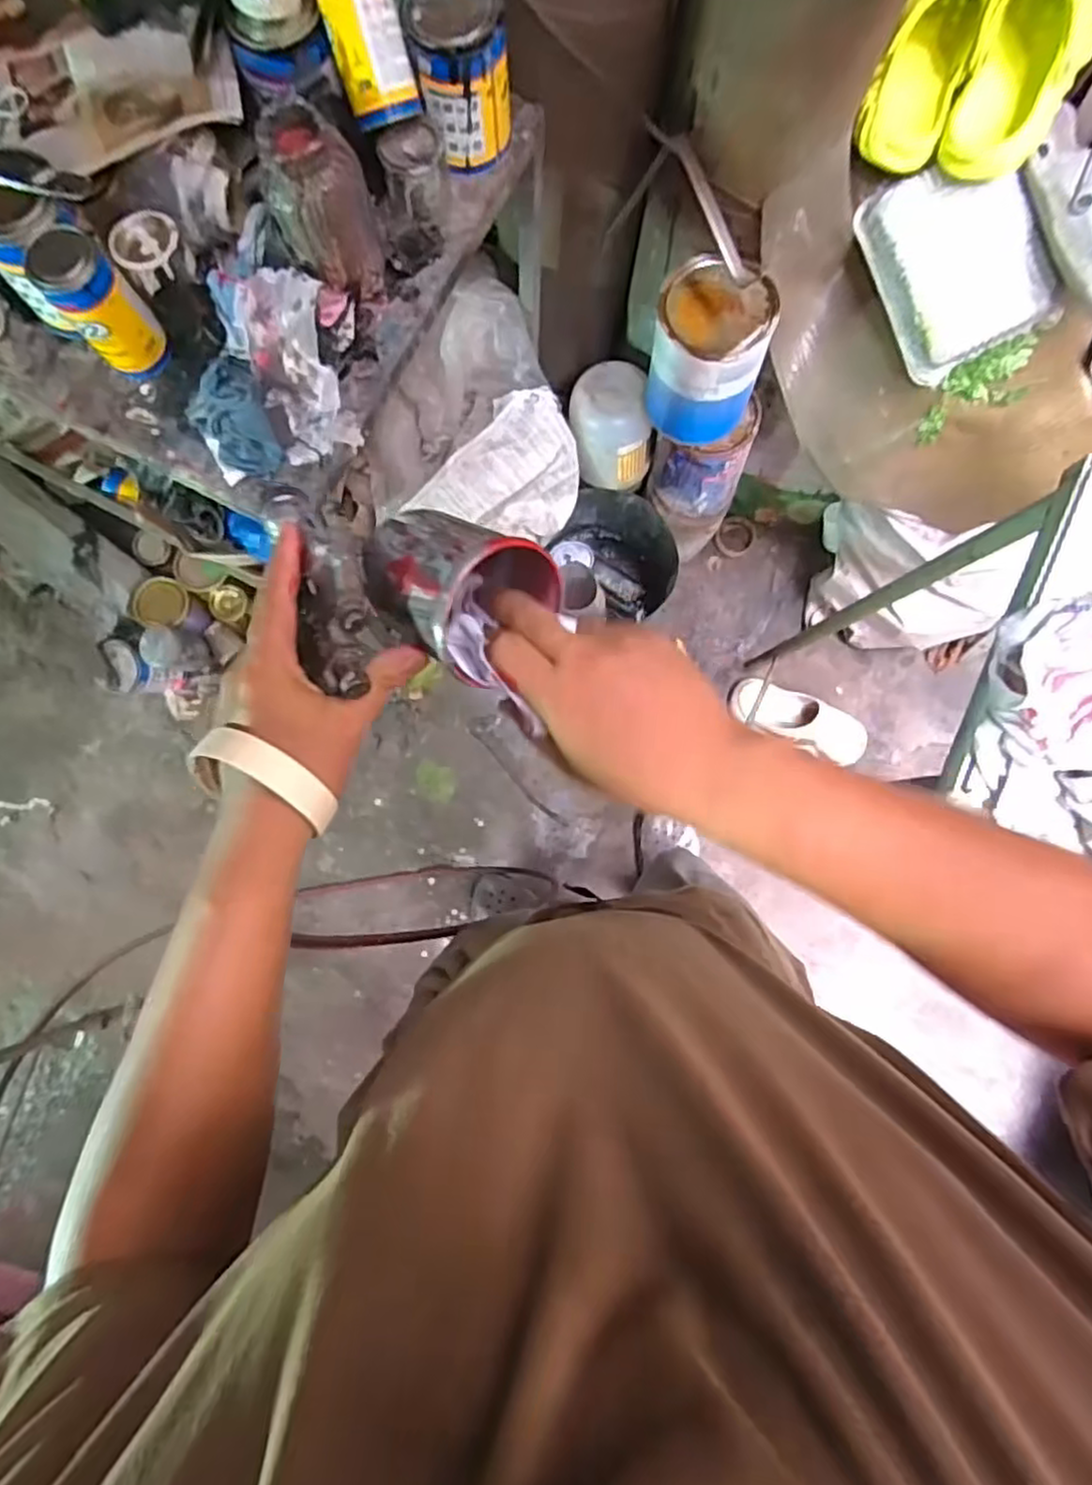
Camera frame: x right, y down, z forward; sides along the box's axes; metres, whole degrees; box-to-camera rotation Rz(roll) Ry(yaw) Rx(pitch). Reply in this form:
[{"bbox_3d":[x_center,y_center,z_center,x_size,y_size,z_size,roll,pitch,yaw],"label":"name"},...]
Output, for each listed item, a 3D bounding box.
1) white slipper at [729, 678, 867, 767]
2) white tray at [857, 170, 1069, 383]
[{"bbox_3d":[0.532,-0.048,1.452,0.289,0.084,0.097,20,82,3],"label":"white slipper"},{"bbox_3d":[0.526,-0.616,0.899,0.174,0.049,0.236,-21,100,34],"label":"white tray"}]

